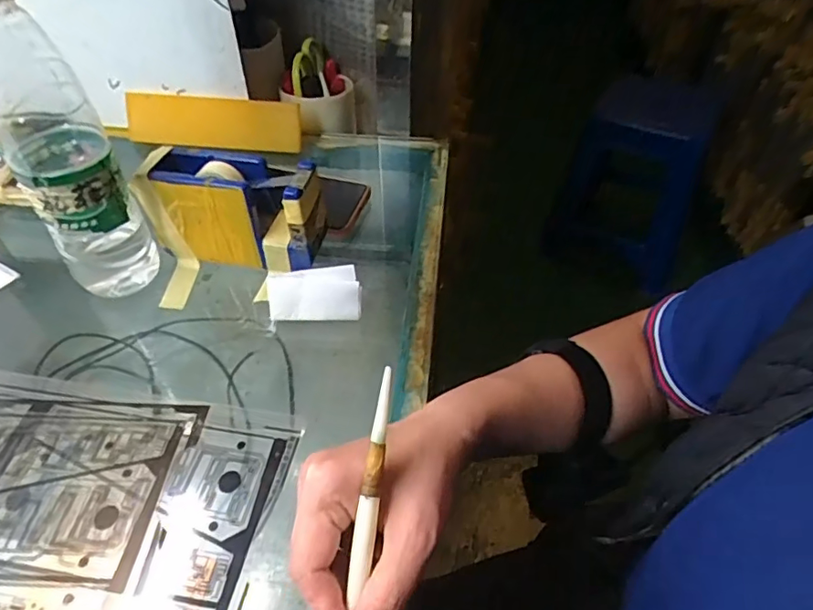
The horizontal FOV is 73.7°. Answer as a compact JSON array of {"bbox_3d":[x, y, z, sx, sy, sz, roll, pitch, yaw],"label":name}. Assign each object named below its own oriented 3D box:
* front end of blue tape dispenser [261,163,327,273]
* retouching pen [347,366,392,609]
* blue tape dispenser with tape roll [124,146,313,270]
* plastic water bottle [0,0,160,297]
[{"bbox_3d":[-0.088,-0.067,0.428,0.042,0.078,0.046,8,47,8],"label":"front end of blue tape dispenser"},{"bbox_3d":[-0.019,0.105,0.257,0.011,0.011,0.149,8,87,7],"label":"retouching pen"},{"bbox_3d":[-0.153,-0.077,0.435,0.098,0.082,0.046,5,47,5],"label":"blue tape dispenser with tape roll"},{"bbox_3d":[-0.231,-0.103,0.363,0.058,0.224,0.067,-27,52,-23],"label":"plastic water bottle"}]

